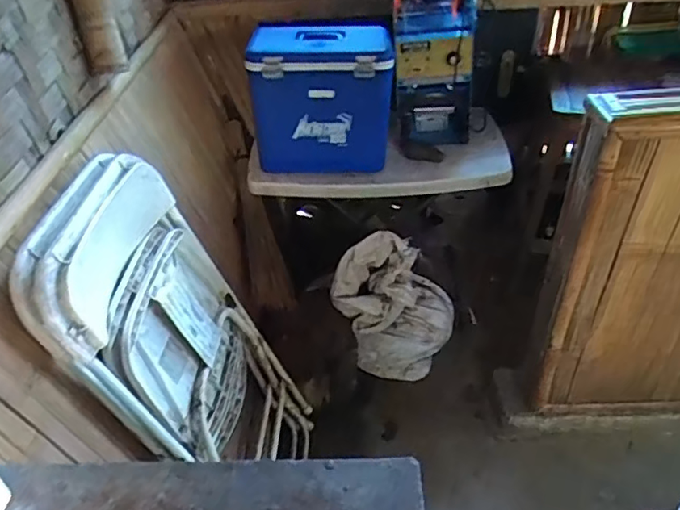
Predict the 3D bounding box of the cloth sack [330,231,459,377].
[{"bbox_3d":[0.143,0.155,1.730,0.342,0.466,0.152,-37,22,2],"label":"cloth sack"}]

